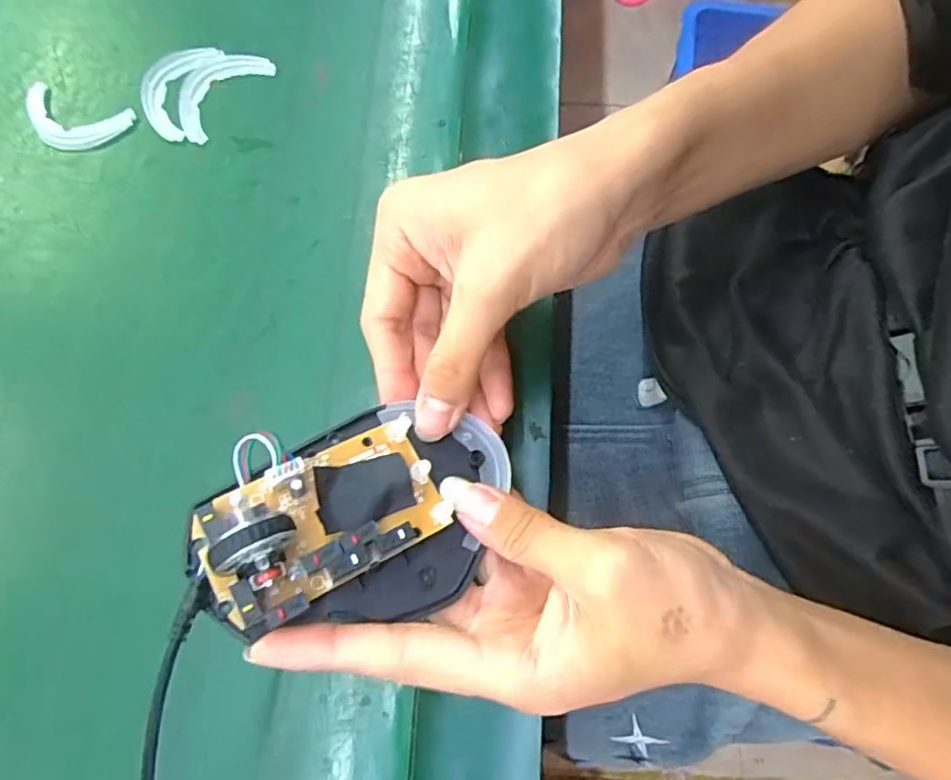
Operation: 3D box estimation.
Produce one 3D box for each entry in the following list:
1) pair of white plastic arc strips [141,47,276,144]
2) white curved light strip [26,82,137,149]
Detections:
[{"bbox_3d":[-0.157,-0.171,0.346,0.055,0.005,0.069,32,75,10],"label":"pair of white plastic arc strips"},{"bbox_3d":[-0.222,-0.148,0.339,0.062,0.005,0.034,17,73,6],"label":"white curved light strip"}]

